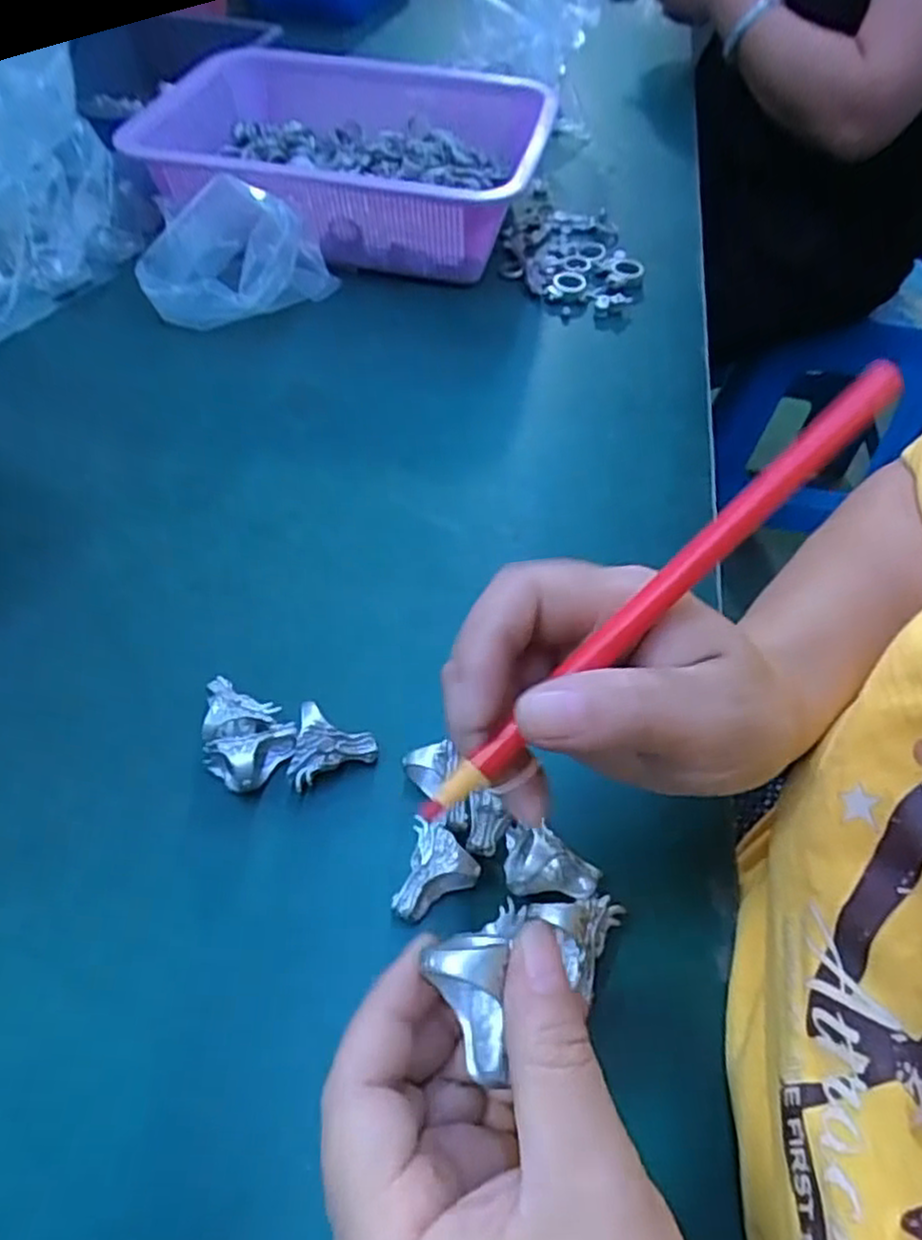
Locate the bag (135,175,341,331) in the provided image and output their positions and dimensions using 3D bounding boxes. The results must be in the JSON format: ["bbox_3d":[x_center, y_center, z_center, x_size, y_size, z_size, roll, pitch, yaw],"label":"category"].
[{"bbox_3d":[-0.161,-0.259,0.504,0.119,0.077,0.077,6,53,3],"label":"bag"}]

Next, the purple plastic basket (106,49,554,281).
[{"bbox_3d":[-0.109,-0.360,0.568,0.337,0.096,0.210,16,54,11],"label":"purple plastic basket"}]

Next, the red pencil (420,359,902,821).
[{"bbox_3d":[0.053,-0.008,0.190,0.168,0.009,0.009,-43,62,-2],"label":"red pencil"}]

